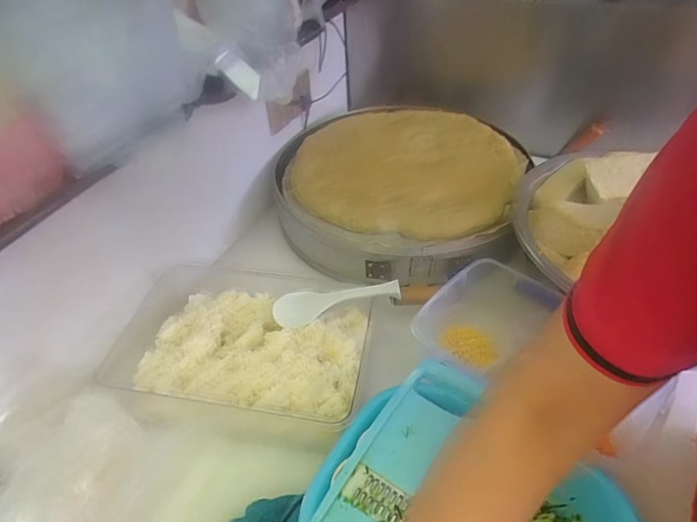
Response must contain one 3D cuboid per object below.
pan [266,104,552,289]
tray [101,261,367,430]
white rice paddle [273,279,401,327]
[{"bbox_3d":[0.115,-0.155,0.923,0.480,0.120,0.459,-1,44,1],"label":"pan"},{"bbox_3d":[-0.165,0.116,0.677,0.373,0.061,0.251,4,44,5],"label":"tray"},{"bbox_3d":[-0.019,0.057,0.676,0.190,0.023,0.054,-14,44,5],"label":"white rice paddle"}]

